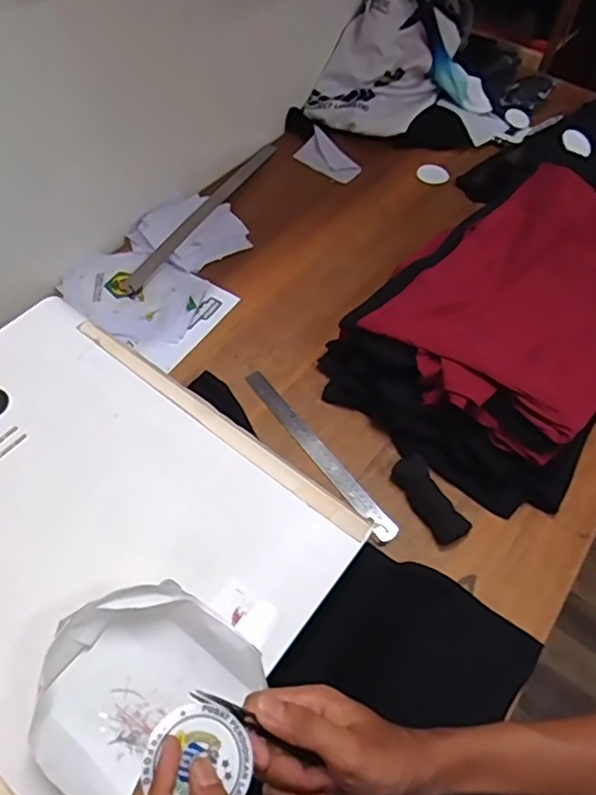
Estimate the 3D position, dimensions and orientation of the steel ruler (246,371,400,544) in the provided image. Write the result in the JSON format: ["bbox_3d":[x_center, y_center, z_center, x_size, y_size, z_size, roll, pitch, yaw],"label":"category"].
[{"bbox_3d":[0.028,0.074,0.854,0.030,0.005,0.319,-31,63,-23],"label":"steel ruler"}]

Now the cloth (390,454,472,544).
[{"bbox_3d":[0.178,0.137,0.814,0.046,0.028,0.126,-23,60,-19],"label":"cloth"}]

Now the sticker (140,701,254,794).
[{"bbox_3d":[-0.059,0.219,0.361,0.064,0.005,0.058,44,63,4],"label":"sticker"}]

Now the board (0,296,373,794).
[{"bbox_3d":[-0.240,0.125,0.600,0.498,0.027,0.395,33,59,18],"label":"board"}]

